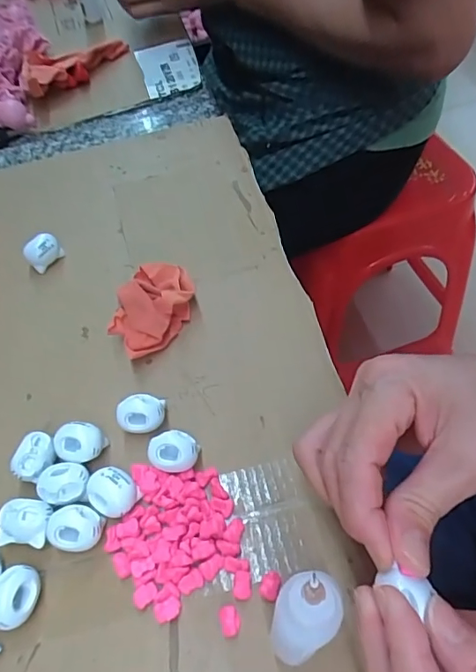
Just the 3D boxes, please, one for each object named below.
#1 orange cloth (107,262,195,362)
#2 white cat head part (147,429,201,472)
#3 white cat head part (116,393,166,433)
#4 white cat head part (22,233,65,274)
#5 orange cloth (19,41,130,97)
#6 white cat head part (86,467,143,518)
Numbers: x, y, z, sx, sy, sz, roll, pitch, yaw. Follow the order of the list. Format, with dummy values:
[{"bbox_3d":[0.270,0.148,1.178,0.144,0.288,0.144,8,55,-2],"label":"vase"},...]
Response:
[{"bbox_3d":[-0.054,-0.022,0.312,0.041,0.035,0.063,12,57,14],"label":"orange cloth"},{"bbox_3d":[-0.033,0.061,0.259,0.026,0.018,0.019,-7,55,1],"label":"white cat head part"},{"bbox_3d":[-0.053,0.044,0.274,0.025,0.019,0.018,-5,55,3],"label":"white cat head part"},{"bbox_3d":[-0.139,-0.060,0.356,0.015,0.022,0.025,30,63,24],"label":"white cat head part"},{"bbox_3d":[-0.176,-0.287,0.522,0.042,0.034,0.124,32,64,25],"label":"orange cloth"},{"bbox_3d":[-0.063,0.079,0.249,0.024,0.014,0.022,-3,55,4],"label":"white cat head part"}]

